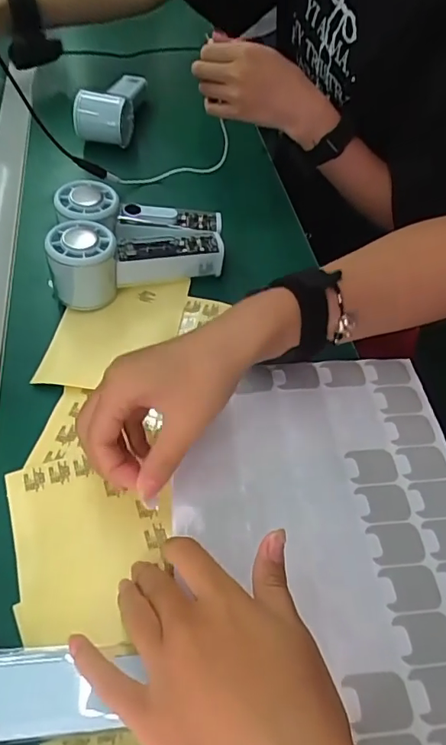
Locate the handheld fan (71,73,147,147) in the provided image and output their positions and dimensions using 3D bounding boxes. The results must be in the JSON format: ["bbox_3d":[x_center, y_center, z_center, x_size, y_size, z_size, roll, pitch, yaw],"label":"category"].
[{"bbox_3d":[-0.142,-0.345,0.620,0.068,0.050,0.136,5,52,2],"label":"handheld fan"}]

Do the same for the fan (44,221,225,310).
[{"bbox_3d":[-0.078,-0.108,0.442,0.152,0.059,0.057,-19,55,-16],"label":"fan"}]

